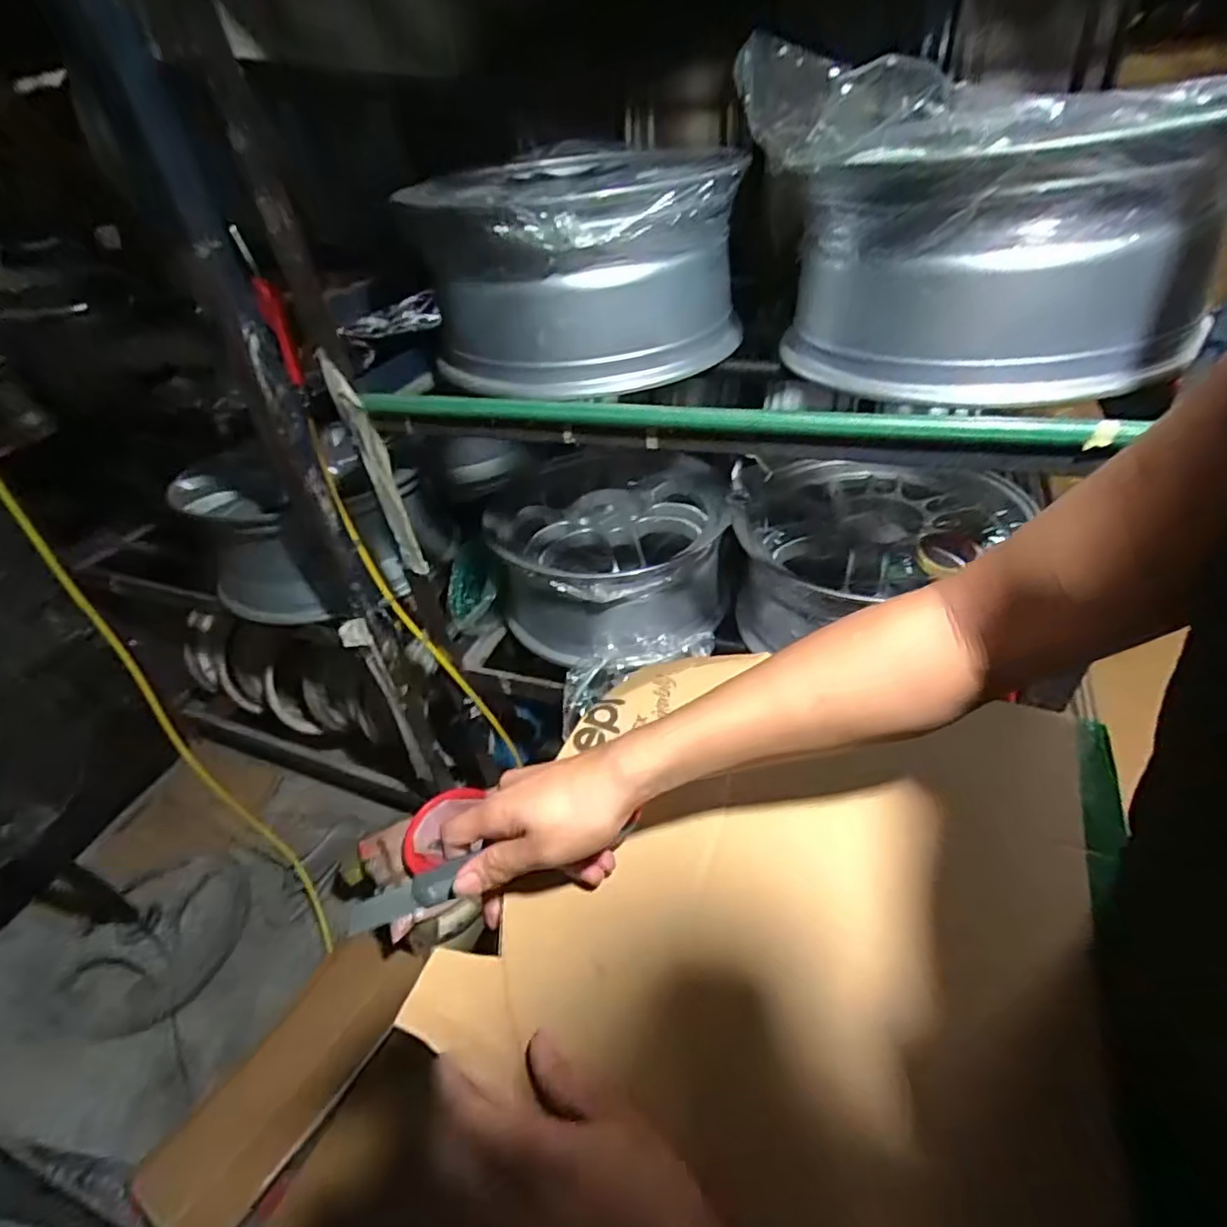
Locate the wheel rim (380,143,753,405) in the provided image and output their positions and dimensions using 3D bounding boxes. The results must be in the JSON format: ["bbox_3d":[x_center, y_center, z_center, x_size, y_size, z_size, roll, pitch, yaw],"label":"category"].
[{"bbox_3d":[-0.035,-0.479,0.836,0.388,0.215,0.407,-1,40,6],"label":"wheel rim"}]

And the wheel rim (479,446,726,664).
[{"bbox_3d":[-0.009,-0.107,1.164,0.411,0.185,0.376,-3,40,3],"label":"wheel rim"}]

